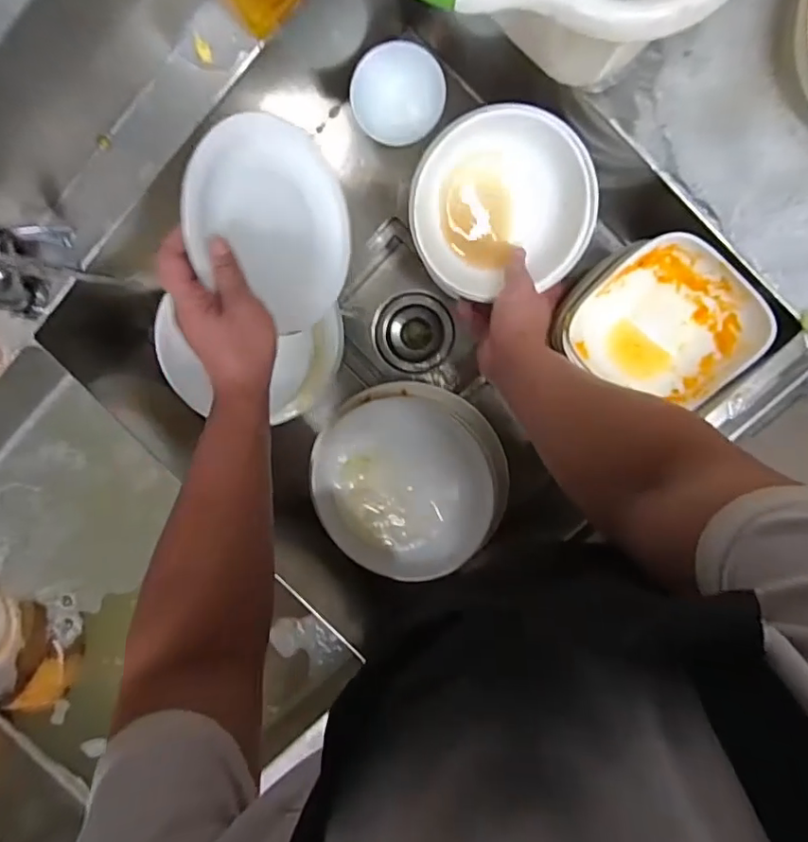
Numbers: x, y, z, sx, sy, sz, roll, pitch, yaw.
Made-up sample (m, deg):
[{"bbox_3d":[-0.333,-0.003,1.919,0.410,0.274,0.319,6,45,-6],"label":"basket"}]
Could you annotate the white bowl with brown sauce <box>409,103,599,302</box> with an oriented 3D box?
[{"bbox_3d":[0.100,-0.220,0.581,0.182,0.074,0.194,-2,116,-3],"label":"white bowl with brown sauce"}]

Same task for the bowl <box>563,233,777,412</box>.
[{"bbox_3d":[0.251,-0.087,0.536,0.152,0.059,0.145,43,99,-1],"label":"bowl"}]

